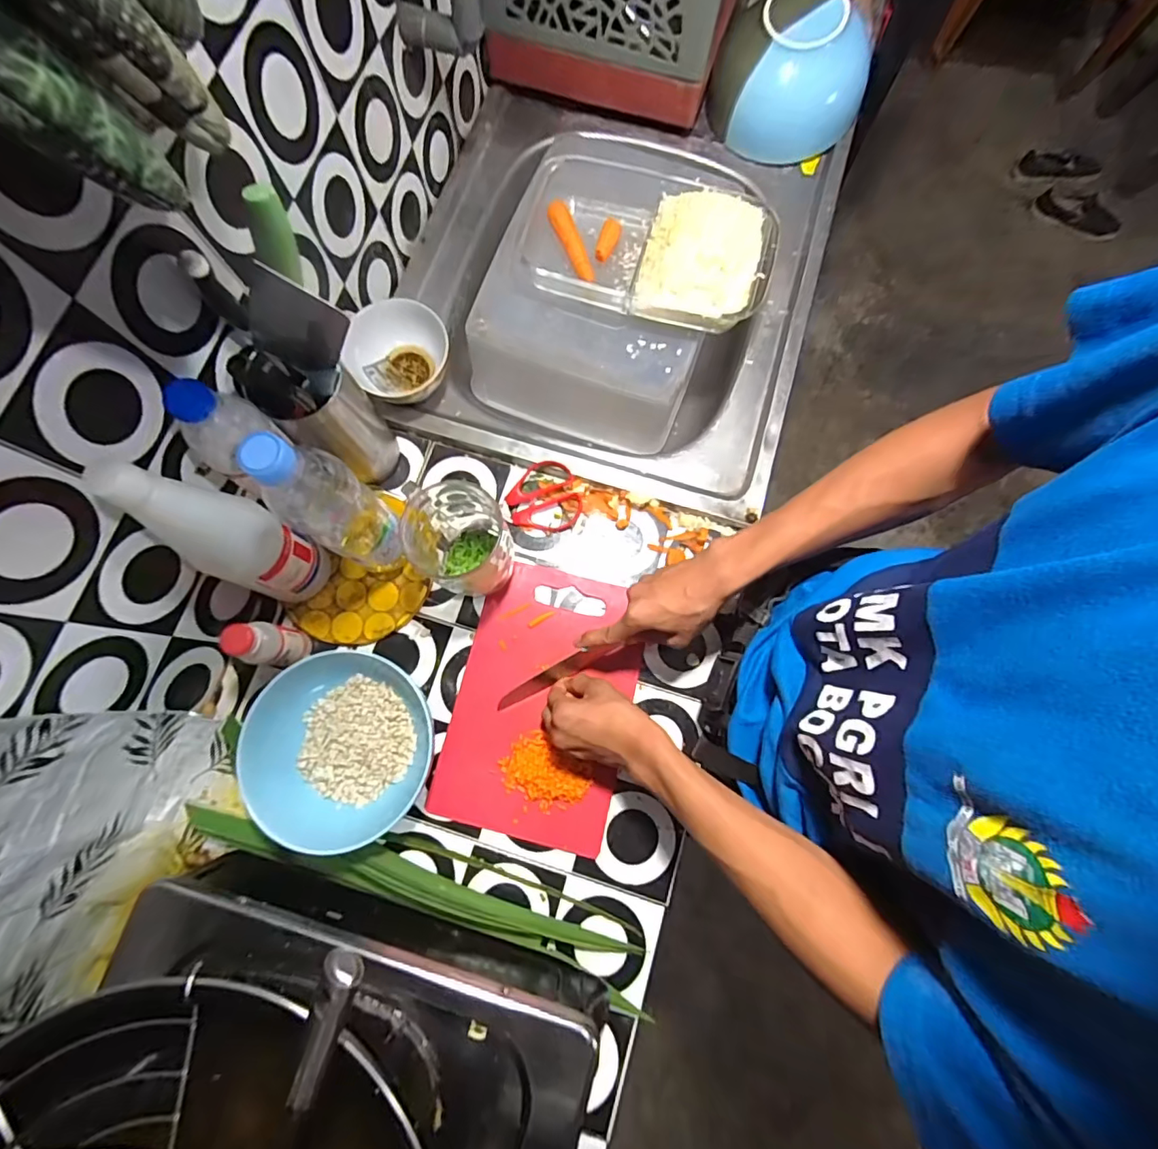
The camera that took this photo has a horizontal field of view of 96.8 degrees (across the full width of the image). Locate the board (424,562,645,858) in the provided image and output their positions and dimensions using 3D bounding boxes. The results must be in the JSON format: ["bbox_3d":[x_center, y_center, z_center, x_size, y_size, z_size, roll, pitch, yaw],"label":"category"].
[{"bbox_3d":[-0.037,0.132,0.548,0.181,0.013,0.275,14,78,3],"label":"board"}]

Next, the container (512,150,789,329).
[{"bbox_3d":[0.079,-0.378,0.595,0.278,0.069,0.166,15,78,3],"label":"container"}]

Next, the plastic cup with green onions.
[{"bbox_3d":[-0.127,-0.036,0.524,0.103,0.115,0.086,18,78,4],"label":"plastic cup with green onions"}]

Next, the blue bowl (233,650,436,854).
[{"bbox_3d":[-0.228,0.167,0.503,0.174,0.068,0.163,0,77,0],"label":"blue bowl"}]

